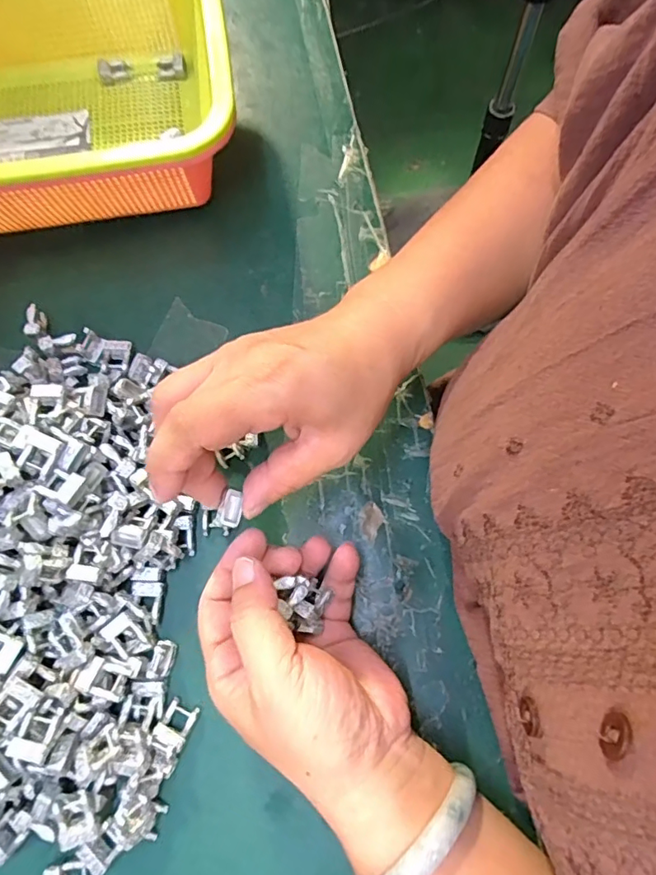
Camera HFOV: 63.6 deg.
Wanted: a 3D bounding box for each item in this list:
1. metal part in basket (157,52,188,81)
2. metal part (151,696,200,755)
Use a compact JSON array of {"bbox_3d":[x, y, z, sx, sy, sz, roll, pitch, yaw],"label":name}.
[{"bbox_3d":[-0.115,-0.272,0.388,0.022,0.009,0.016,-14,74,-3],"label":"metal part in basket"},{"bbox_3d":[-0.078,0.146,0.268,0.016,0.011,0.020,24,76,8],"label":"metal part"}]

